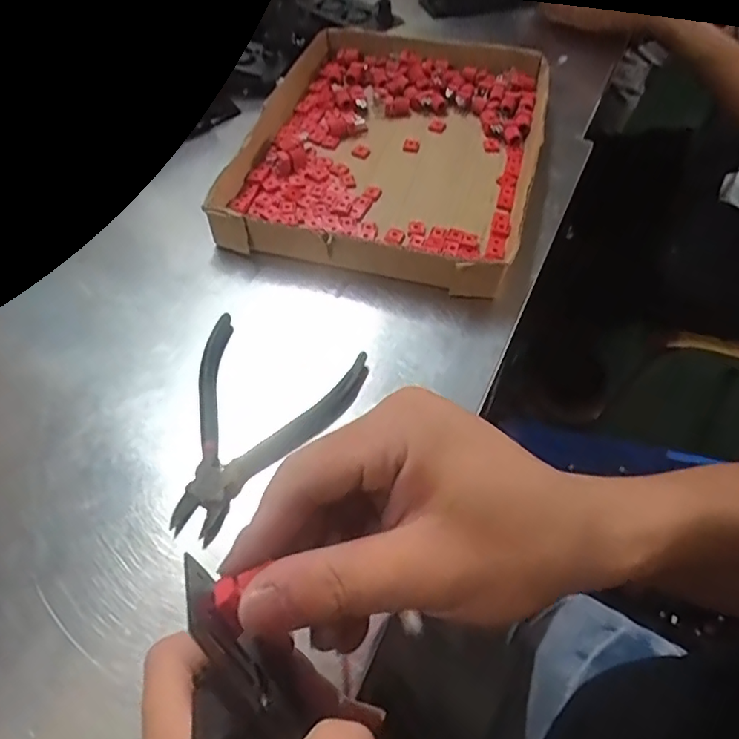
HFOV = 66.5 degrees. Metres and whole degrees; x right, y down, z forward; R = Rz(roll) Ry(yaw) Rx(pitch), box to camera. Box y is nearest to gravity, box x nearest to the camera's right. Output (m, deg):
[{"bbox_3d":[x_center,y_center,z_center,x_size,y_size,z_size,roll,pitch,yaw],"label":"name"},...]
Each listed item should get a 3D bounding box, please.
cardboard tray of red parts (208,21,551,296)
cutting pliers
[{"bbox_3d":[0.028,-0.214,0.496,0.232,0.038,0.345,12,57,10],"label":"cardboard tray of red parts"},{"bbox_3d":[-0.075,0.030,0.338,0.103,0.013,0.140,20,58,14],"label":"cutting pliers"}]

